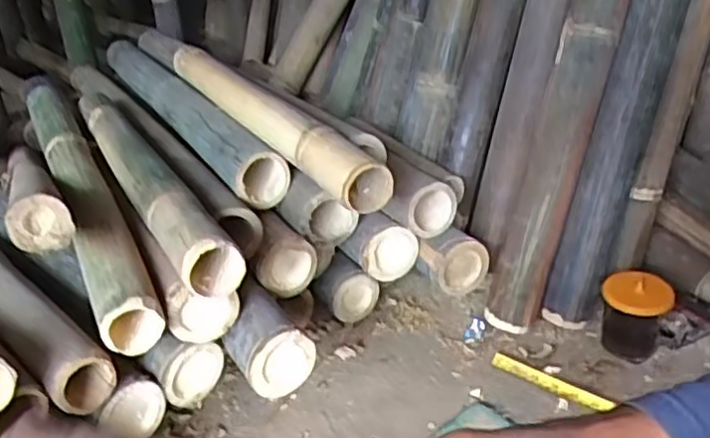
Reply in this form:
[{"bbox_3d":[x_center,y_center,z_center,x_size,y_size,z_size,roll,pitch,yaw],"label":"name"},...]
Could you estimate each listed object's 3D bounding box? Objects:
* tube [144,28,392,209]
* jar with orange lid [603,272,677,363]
[{"bbox_3d":[-0.142,-0.147,0.940,0.054,0.060,0.622,-18,30,-27],"label":"tube"},{"bbox_3d":[0.344,0.121,0.850,0.072,0.106,0.075,-3,27,1],"label":"jar with orange lid"}]

